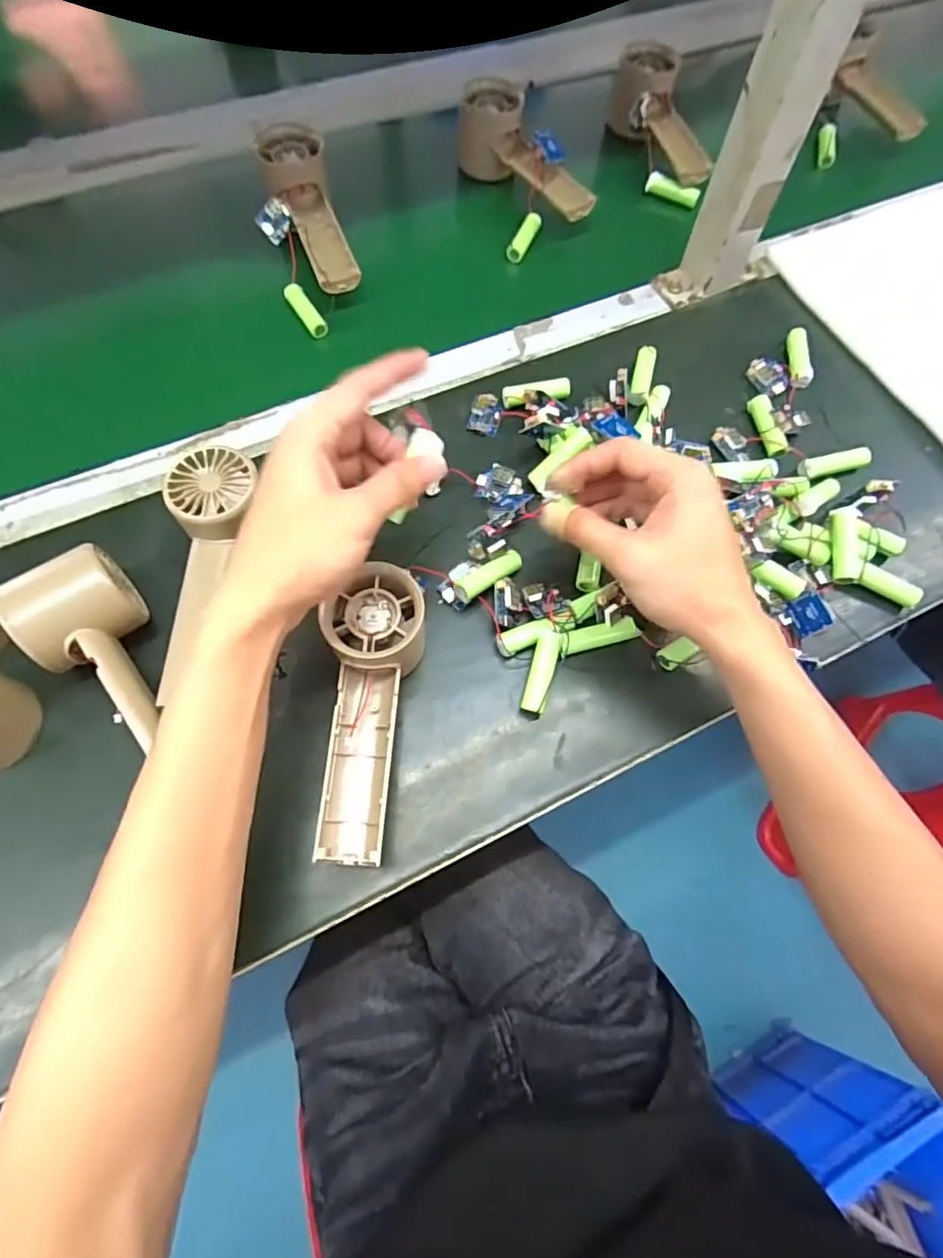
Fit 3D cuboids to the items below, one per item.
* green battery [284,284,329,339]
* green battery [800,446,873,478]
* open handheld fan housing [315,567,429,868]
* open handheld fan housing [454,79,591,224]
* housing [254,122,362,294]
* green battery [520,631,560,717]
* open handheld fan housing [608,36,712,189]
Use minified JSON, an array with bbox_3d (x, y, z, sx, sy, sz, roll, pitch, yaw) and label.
[{"bbox_3d":[-0.133,-0.257,0.460,0.015,0.012,0.054,-32,74,-13],"label":"green battery"},{"bbox_3d":[0.263,-0.120,0.413,0.048,0.012,0.015,-10,69,9],"label":"green battery"},{"bbox_3d":[-0.054,0.045,0.319,0.054,0.049,0.154,-1,69,-3],"label":"open handheld fan housing"},{"bbox_3d":[0.052,-0.416,0.509,0.052,0.053,0.155,-40,76,-15],"label":"open handheld fan housing"},{"bbox_3d":[-0.133,-0.338,0.465,0.054,0.040,0.155,-15,70,-8],"label":"housing"},{"bbox_3d":[0.042,0.027,0.347,0.014,0.012,0.054,15,85,3],"label":"green battery"},{"bbox_3d":[0.177,-0.472,0.537,0.061,0.051,0.152,-7,70,-5],"label":"open handheld fan housing"}]

